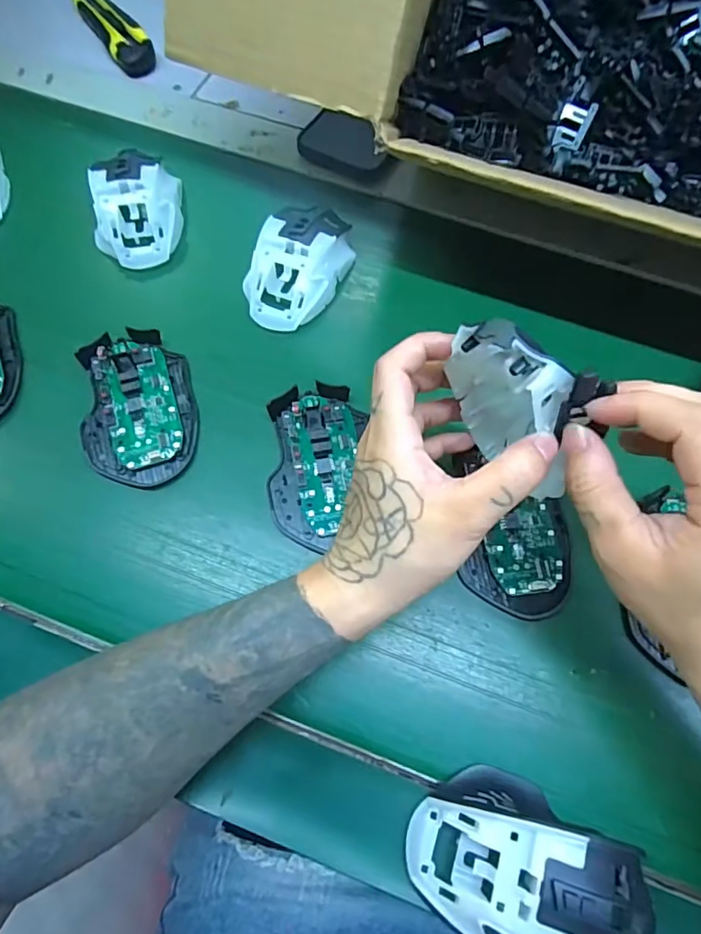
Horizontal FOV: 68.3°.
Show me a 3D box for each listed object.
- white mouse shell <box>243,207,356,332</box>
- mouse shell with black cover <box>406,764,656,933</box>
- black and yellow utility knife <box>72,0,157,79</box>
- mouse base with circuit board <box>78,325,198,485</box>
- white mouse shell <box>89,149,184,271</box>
[{"bbox_3d":[-0.038,-0.157,0.396,0.059,0.038,0.110,22,69,7],"label":"white mouse shell"},{"bbox_3d":[0.089,0.199,0.252,0.115,0.040,0.069,24,70,8],"label":"mouse shell with black cover"},{"bbox_3d":[-0.234,-0.435,0.511,0.039,0.016,0.148,-31,72,-12],"label":"black and yellow utility knife"},{"bbox_3d":[-0.145,-0.043,0.354,0.074,0.017,0.113,-7,69,-4],"label":"mouse base with circuit board"},{"bbox_3d":[-0.169,-0.207,0.407,0.063,0.032,0.096,-2,68,-2],"label":"white mouse shell"}]

